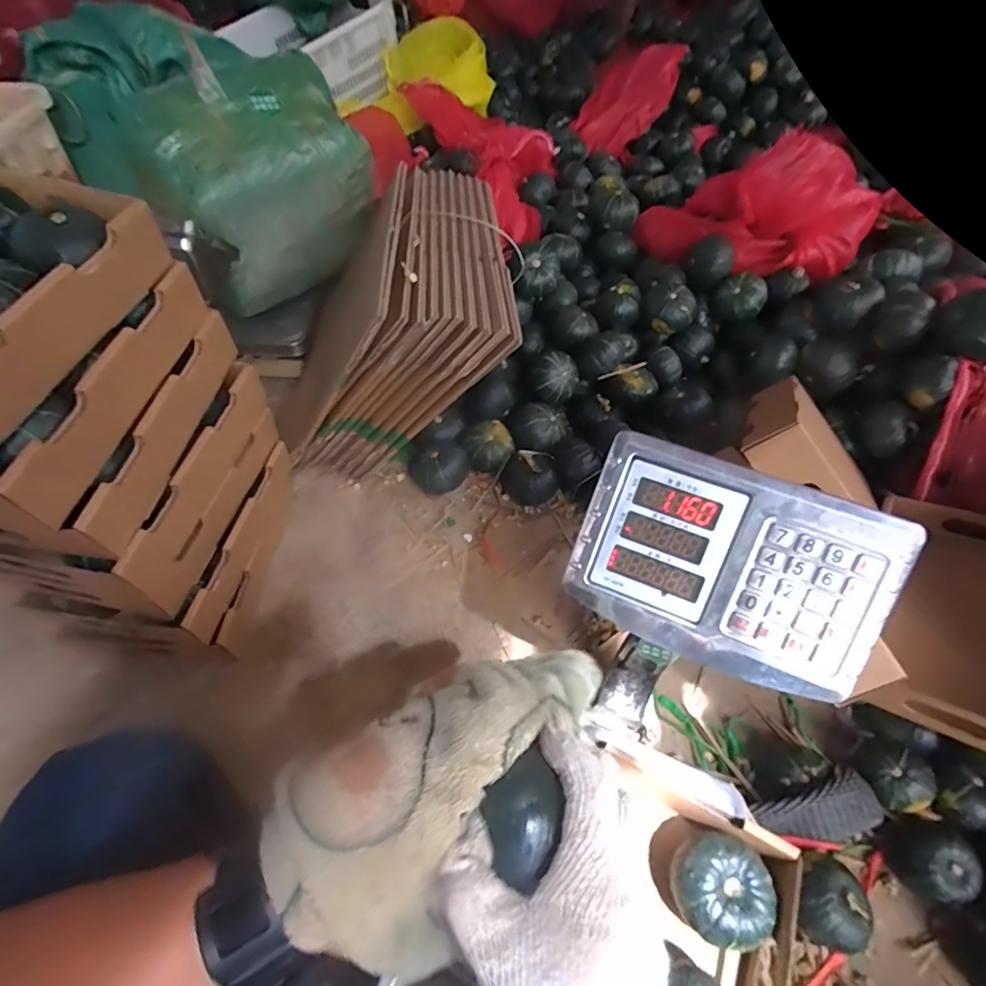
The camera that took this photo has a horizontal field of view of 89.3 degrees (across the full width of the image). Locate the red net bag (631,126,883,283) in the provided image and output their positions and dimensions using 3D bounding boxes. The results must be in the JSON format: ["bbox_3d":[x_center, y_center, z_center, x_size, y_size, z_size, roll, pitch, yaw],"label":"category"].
[{"bbox_3d":[0.511,-0.569,1.011,0.173,0.227,0.417,-37,41,-26],"label":"red net bag"}]

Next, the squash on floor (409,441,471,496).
[{"bbox_3d":[-0.094,-0.047,0.883,0.092,0.070,0.084,1,53,-2],"label":"squash on floor"}]

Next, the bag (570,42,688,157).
[{"bbox_3d":[0.389,-1.136,1.446,0.214,0.106,0.391,28,85,39],"label":"bag"}]

